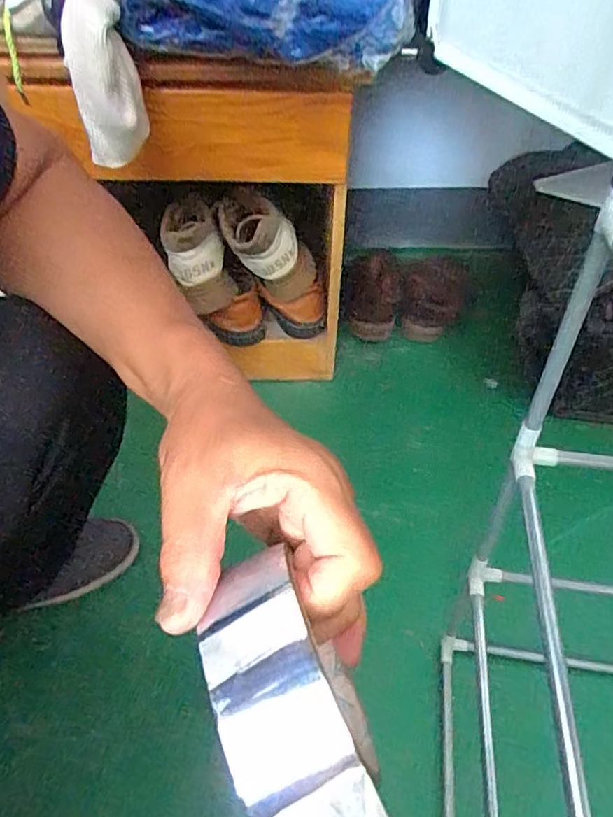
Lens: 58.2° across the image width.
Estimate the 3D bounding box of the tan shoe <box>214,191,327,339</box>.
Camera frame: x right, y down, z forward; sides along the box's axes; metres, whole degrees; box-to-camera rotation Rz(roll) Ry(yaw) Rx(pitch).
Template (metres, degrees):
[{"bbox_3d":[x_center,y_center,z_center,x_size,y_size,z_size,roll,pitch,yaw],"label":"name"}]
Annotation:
[{"bbox_3d":[-0.043,-0.215,0.846,0.094,0.244,0.082,-11,36,33],"label":"tan shoe"}]

